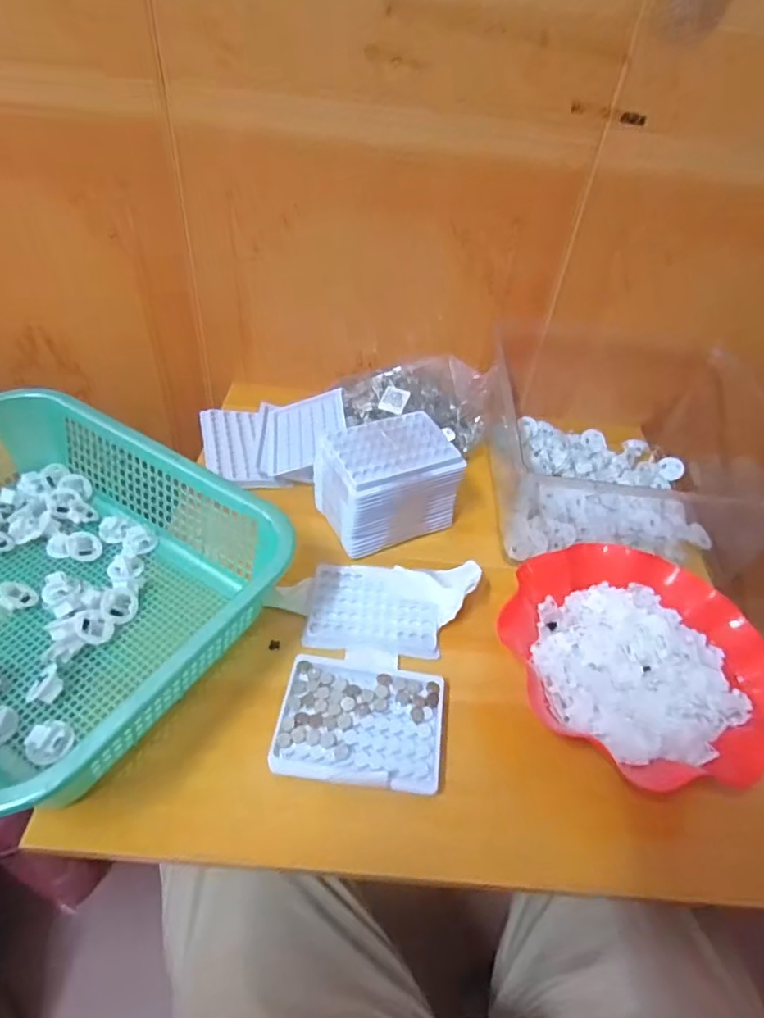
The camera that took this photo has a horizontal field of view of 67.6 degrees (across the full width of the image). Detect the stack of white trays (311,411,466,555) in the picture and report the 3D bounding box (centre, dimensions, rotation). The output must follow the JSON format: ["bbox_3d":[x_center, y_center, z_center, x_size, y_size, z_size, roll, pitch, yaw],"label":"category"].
[{"bbox_3d":[0.006,-0.031,0.605,0.128,0.090,0.091,-17,50,-22],"label":"stack of white trays"}]

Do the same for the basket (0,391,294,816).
[{"bbox_3d":[-0.298,0.050,0.491,0.377,0.097,0.292,28,49,19],"label":"basket"}]

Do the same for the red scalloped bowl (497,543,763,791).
[{"bbox_3d":[0.221,0.133,0.504,0.211,0.054,0.228,3,45,-4],"label":"red scalloped bowl"}]

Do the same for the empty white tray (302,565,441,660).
[{"bbox_3d":[-0.008,0.097,0.552,0.123,0.010,0.096,6,45,-1],"label":"empty white tray"}]

